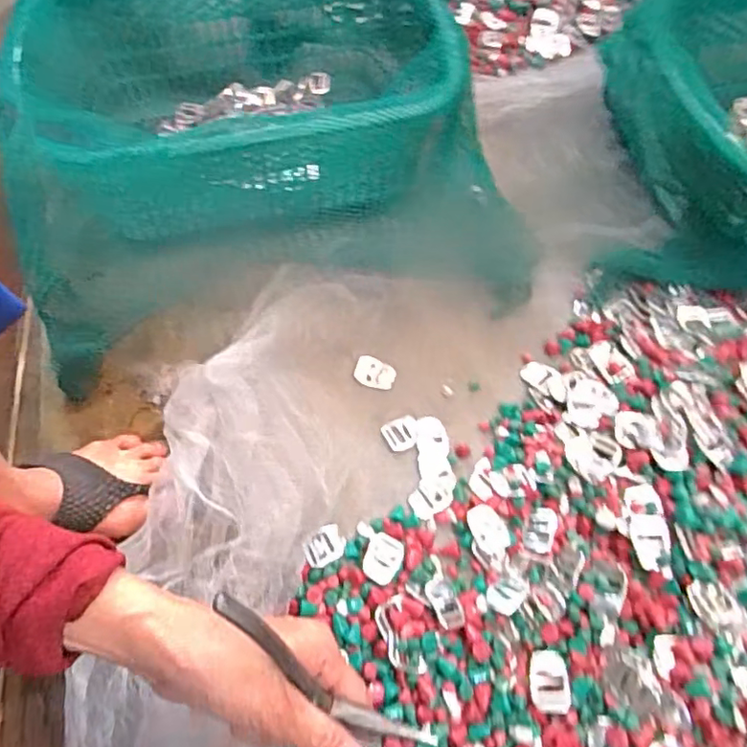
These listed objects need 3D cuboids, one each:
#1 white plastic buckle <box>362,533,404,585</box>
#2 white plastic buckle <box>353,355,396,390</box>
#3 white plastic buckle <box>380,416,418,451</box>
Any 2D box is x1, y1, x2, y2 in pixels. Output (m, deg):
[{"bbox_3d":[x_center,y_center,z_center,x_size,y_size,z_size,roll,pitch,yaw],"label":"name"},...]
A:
[{"bbox_3d":[0.009,0.161,0.499,0.032,0.004,0.041,16,63,10],"label":"white plastic buckle"},{"bbox_3d":[0.001,0.000,0.599,0.042,0.004,0.031,21,67,5],"label":"white plastic buckle"},{"bbox_3d":[0.028,0.060,0.567,0.035,0.004,0.032,-21,68,-17],"label":"white plastic buckle"}]

